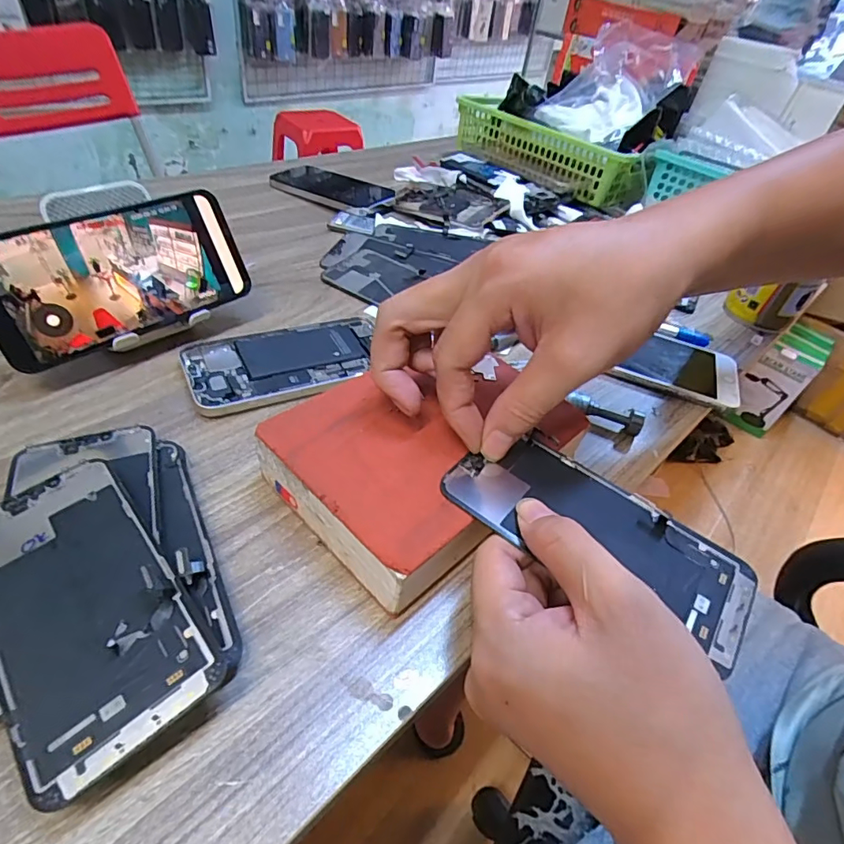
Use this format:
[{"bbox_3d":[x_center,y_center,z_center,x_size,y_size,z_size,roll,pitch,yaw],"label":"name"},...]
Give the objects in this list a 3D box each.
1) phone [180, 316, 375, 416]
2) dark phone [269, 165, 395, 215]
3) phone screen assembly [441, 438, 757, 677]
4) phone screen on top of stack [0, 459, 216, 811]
[{"bbox_3d":[-0.094,-0.048,0.360,0.139,0.010,0.074,-18,50,-27],"label":"phone"},{"bbox_3d":[-0.107,-0.281,0.606,0.146,0.015,0.078,29,46,19],"label":"dark phone"},{"bbox_3d":[0.083,0.050,0.247,0.143,0.006,0.067,26,47,16],"label":"phone screen assembly"},{"bbox_3d":[-0.145,0.072,0.212,0.068,0.004,0.140,-33,55,-28],"label":"phone screen on top of stack"}]

